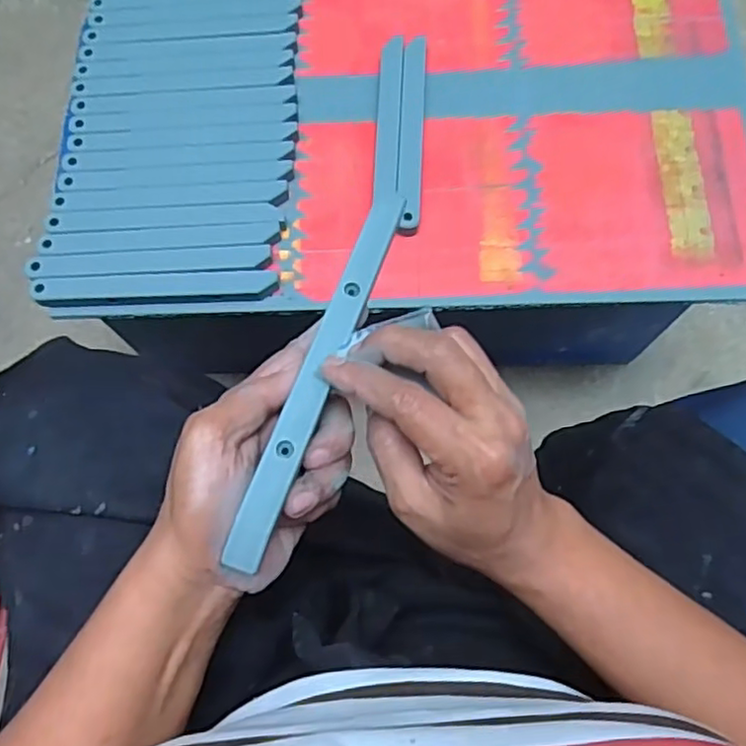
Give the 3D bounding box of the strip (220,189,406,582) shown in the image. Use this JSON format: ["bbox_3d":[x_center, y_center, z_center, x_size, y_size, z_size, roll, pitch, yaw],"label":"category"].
[{"bbox_3d":[-0.022,-0.007,0.302,0.016,0.011,0.193,18,65,7],"label":"strip"}]

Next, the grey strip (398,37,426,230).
[{"bbox_3d":[0.035,-0.214,0.574,0.021,0.012,0.193,2,74,2],"label":"grey strip"}]

